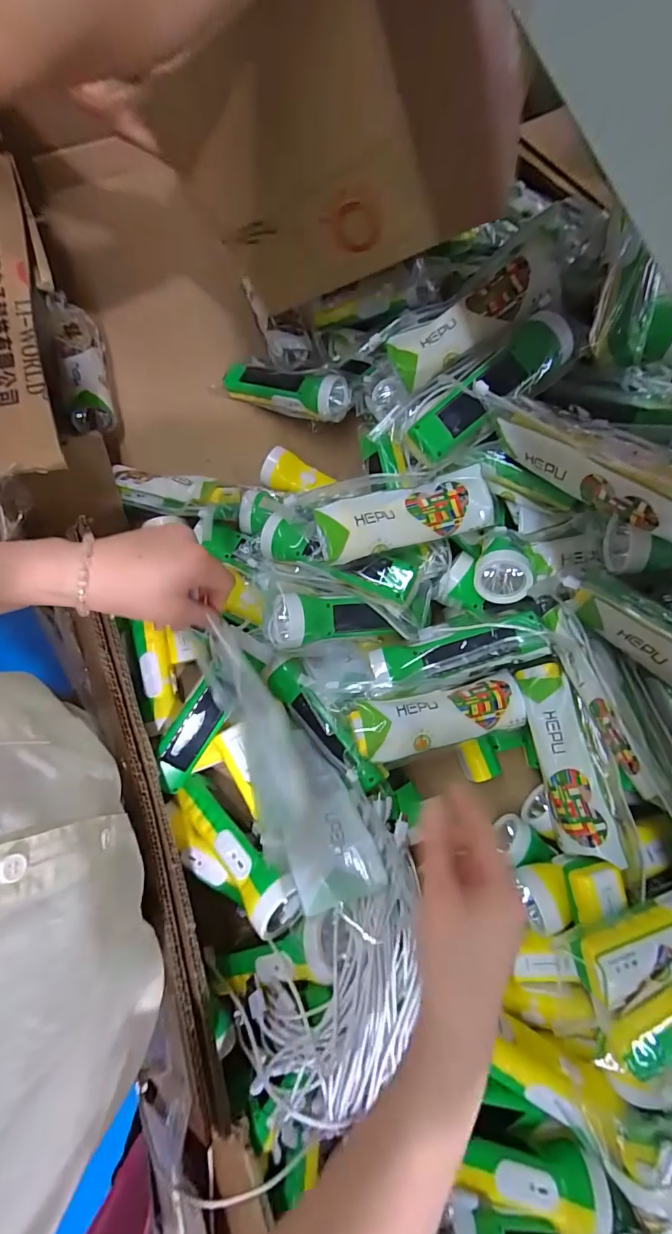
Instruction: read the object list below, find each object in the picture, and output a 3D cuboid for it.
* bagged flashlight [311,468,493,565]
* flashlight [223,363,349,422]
[{"bbox_3d":[0.066,-0.096,0.427,0.164,0.027,0.053,-14,75,-5],"label":"bagged flashlight"},{"bbox_3d":[-0.070,-0.297,0.594,0.177,0.057,0.047,19,74,19],"label":"flashlight"}]

